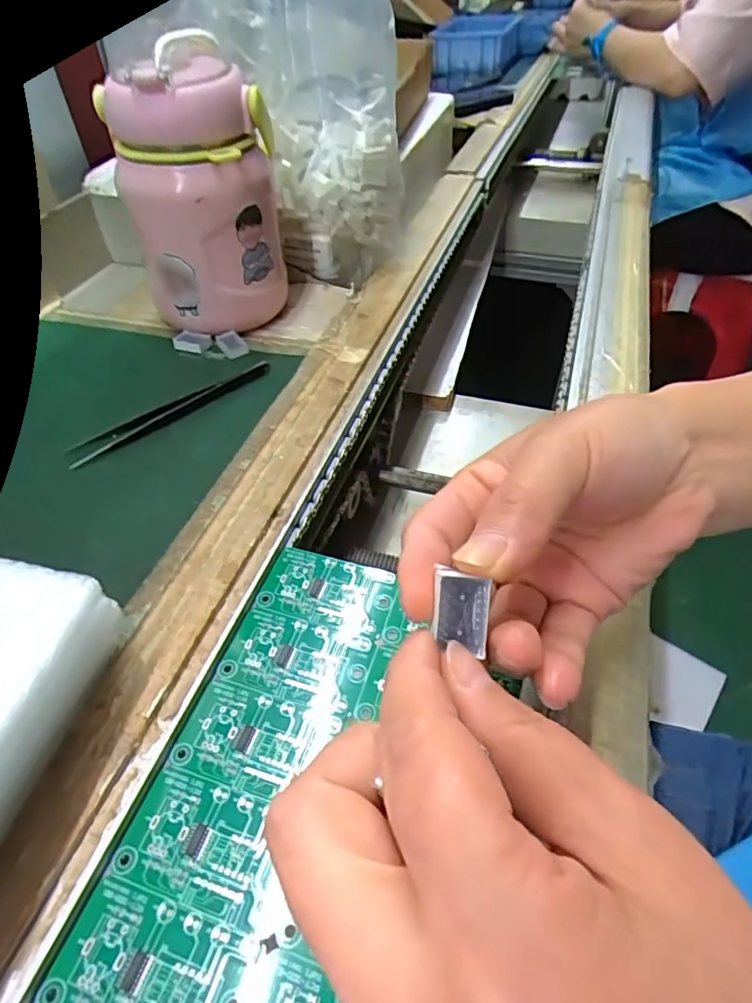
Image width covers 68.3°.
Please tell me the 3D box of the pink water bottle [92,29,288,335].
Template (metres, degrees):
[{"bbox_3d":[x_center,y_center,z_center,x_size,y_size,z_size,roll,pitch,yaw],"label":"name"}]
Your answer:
[{"bbox_3d":[-0.105,-0.200,0.369,0.075,0.152,0.107,12,49,12],"label":"pink water bottle"}]

